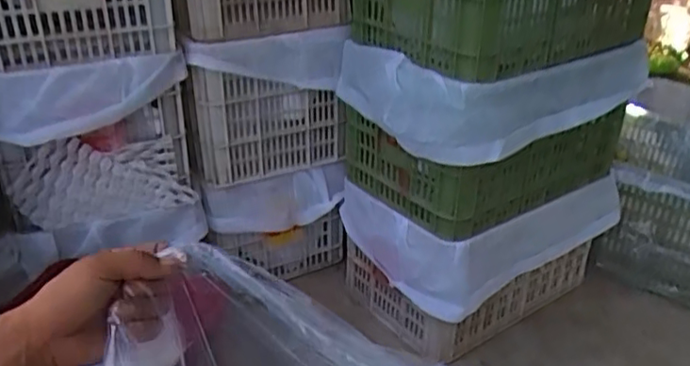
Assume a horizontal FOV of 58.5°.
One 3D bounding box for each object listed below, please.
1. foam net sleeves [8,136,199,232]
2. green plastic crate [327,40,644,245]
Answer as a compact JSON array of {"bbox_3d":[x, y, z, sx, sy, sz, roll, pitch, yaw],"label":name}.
[{"bbox_3d":[-0.471,-0.002,1.210,0.322,0.168,0.061,-6,28,-14],"label":"foam net sleeves"},{"bbox_3d":[0.280,-0.139,1.282,0.507,0.342,0.409,-15,31,-28],"label":"green plastic crate"}]

